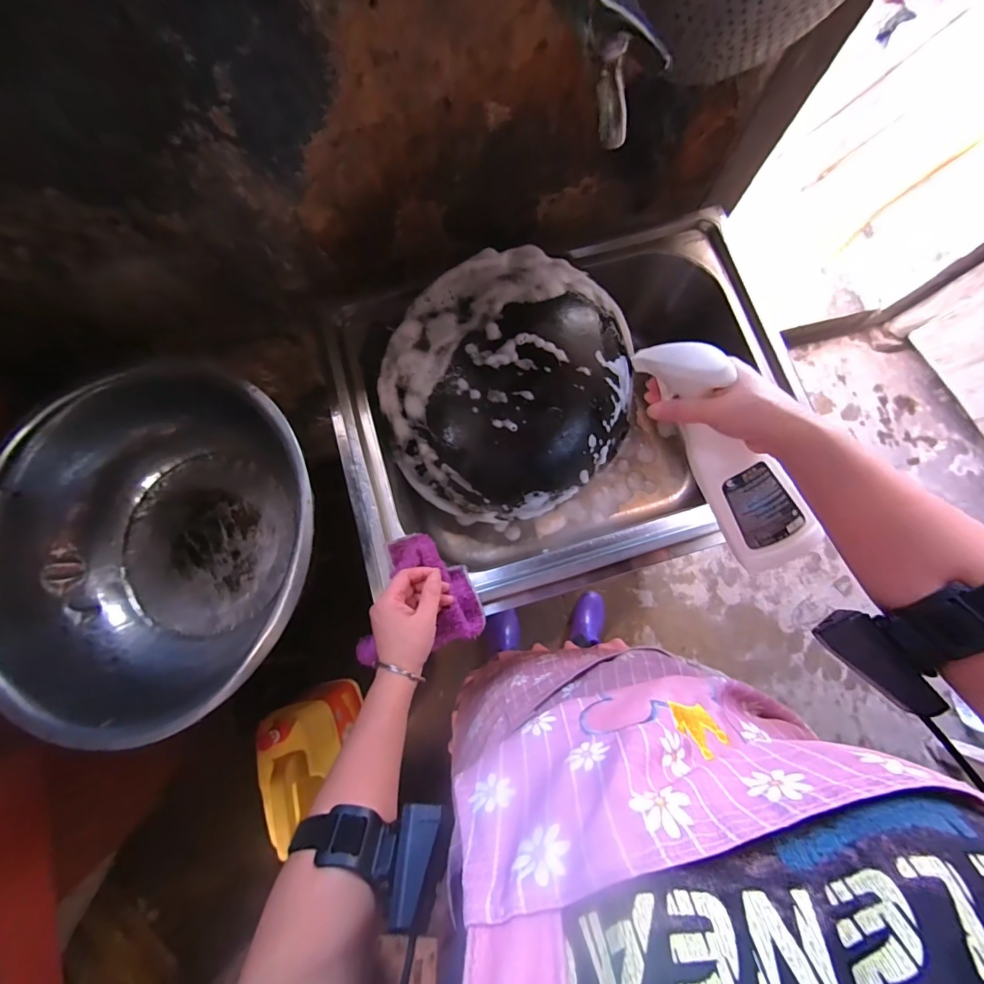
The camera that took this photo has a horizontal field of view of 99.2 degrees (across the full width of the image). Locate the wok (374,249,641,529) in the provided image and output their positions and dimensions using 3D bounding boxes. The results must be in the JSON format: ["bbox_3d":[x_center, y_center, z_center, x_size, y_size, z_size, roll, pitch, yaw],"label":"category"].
[{"bbox_3d":[0.024,-0.125,0.593,0.344,0.166,0.376,22,111,-4],"label":"wok"}]

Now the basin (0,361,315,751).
[{"bbox_3d":[-0.372,0.056,0.500,0.377,0.136,0.369,0,79,1],"label":"basin"}]

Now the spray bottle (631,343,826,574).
[{"bbox_3d":[0.234,-0.024,0.402,0.062,0.069,0.270,-40,108,-7],"label":"spray bottle"}]

